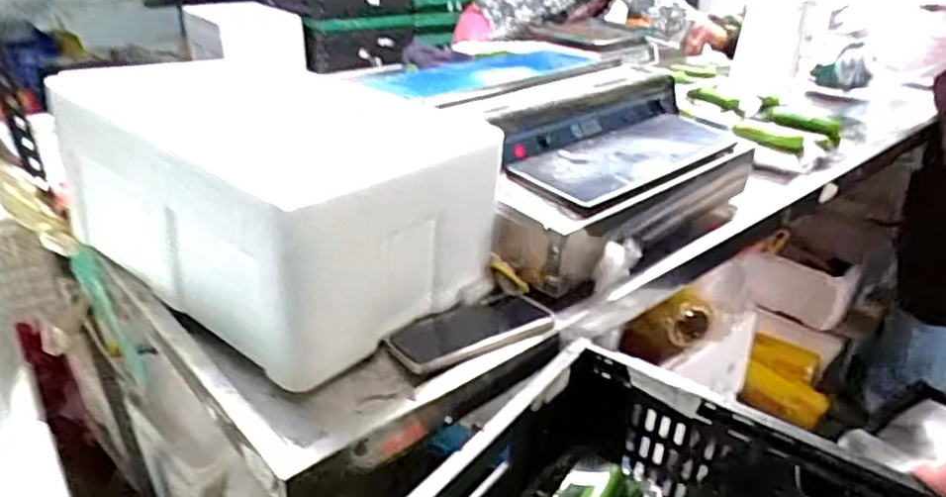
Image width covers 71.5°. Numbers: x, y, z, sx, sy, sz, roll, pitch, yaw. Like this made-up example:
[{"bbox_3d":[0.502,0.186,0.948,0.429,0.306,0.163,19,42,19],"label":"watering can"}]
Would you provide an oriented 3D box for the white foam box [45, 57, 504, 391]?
[{"bbox_3d":[-0.221,-0.064,0.737,0.423,0.215,0.269,21,32,33],"label":"white foam box"}]

